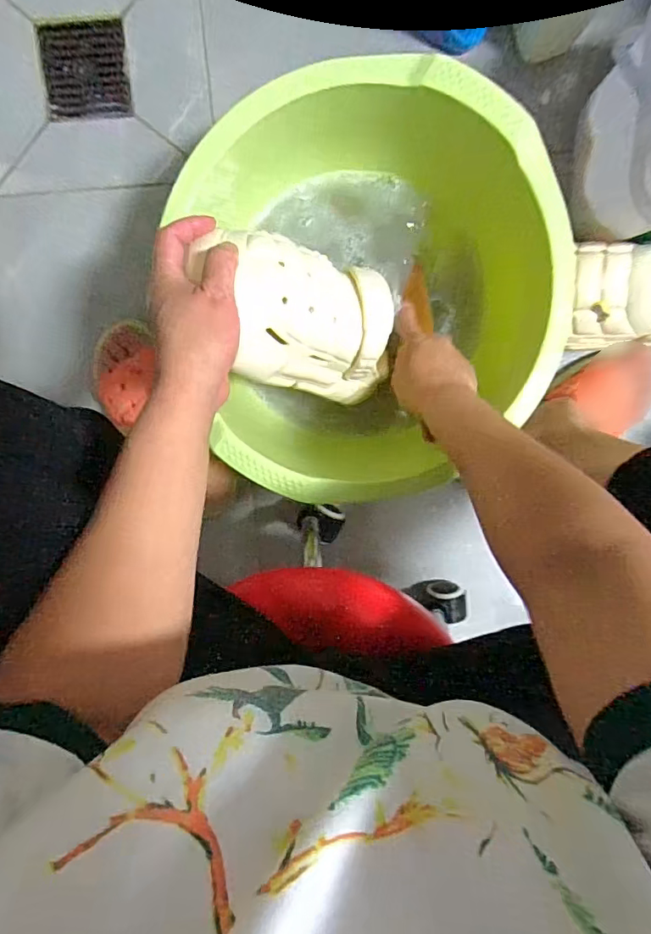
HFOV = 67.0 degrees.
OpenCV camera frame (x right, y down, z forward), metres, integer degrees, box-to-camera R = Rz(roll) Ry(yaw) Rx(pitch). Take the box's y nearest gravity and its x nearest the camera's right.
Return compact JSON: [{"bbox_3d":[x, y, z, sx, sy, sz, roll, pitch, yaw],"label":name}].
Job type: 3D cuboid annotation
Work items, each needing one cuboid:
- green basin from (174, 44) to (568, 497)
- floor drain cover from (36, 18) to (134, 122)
[{"bbox_3d":[0.030,-0.170,0.526,0.363,0.190,0.387,0,100,-2],"label":"green basin"},{"bbox_3d":[-0.276,-0.459,0.568,0.098,0.005,0.101,-3,100,-2],"label":"floor drain cover"}]

